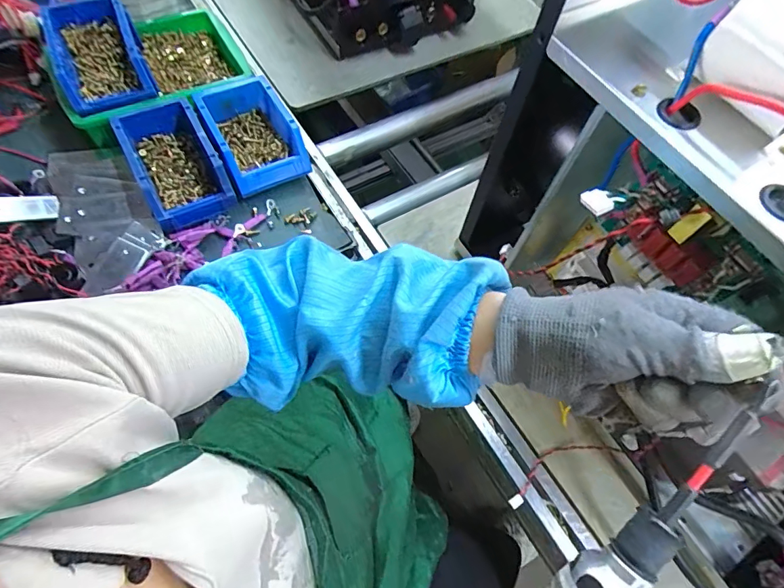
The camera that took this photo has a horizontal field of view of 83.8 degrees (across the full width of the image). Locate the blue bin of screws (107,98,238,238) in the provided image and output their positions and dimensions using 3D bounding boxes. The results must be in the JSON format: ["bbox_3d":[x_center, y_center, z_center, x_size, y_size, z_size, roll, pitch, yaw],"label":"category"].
[{"bbox_3d":[-0.289,-0.177,0.585,0.099,0.063,0.170,-26,68,-17],"label":"blue bin of screws"}]

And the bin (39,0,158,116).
[{"bbox_3d":[-0.405,-0.334,0.600,0.107,0.057,0.175,-22,67,-16],"label":"bin"}]

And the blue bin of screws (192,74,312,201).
[{"bbox_3d":[-0.195,-0.230,0.623,0.112,0.063,0.154,-25,68,-17],"label":"blue bin of screws"}]

